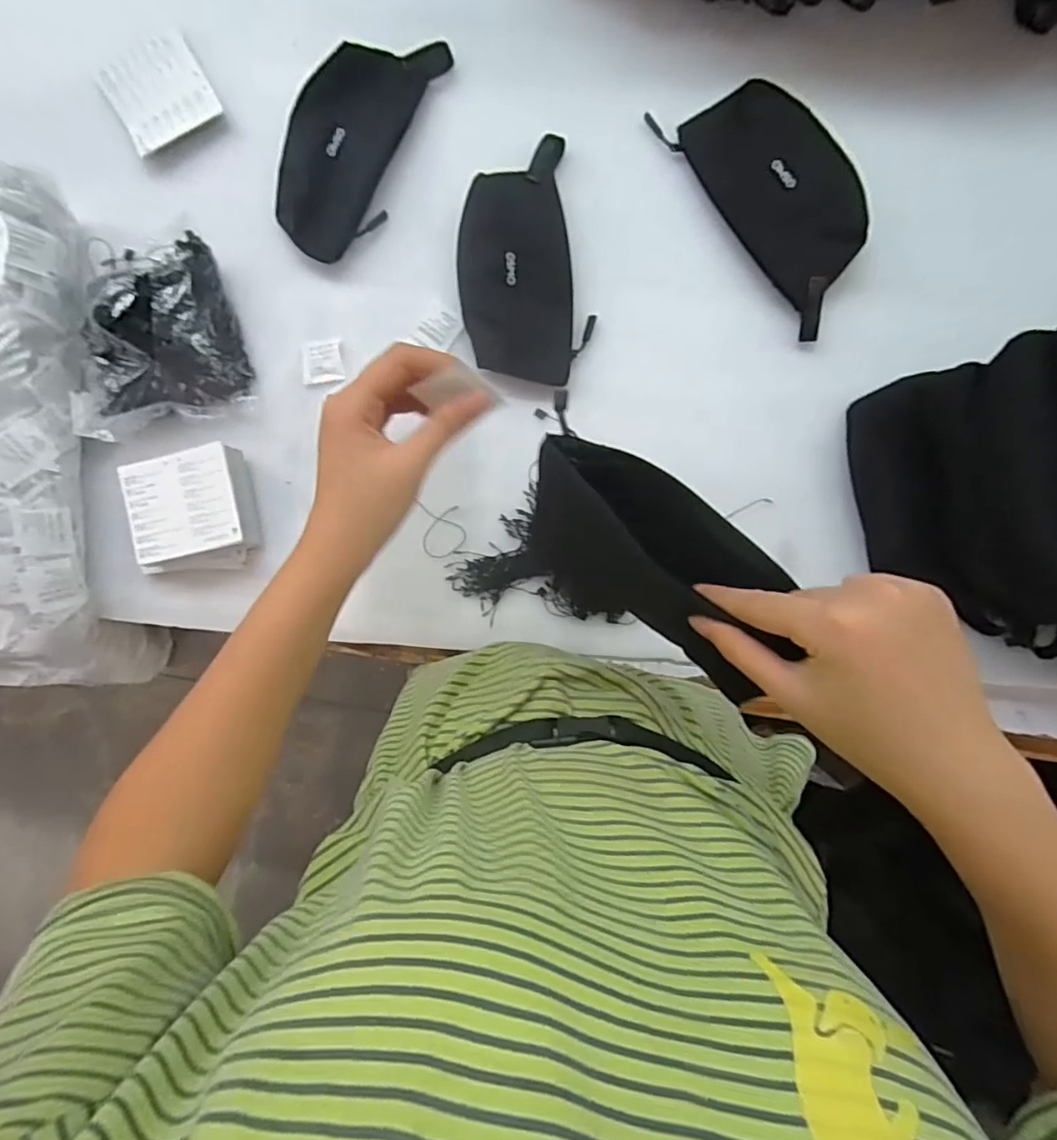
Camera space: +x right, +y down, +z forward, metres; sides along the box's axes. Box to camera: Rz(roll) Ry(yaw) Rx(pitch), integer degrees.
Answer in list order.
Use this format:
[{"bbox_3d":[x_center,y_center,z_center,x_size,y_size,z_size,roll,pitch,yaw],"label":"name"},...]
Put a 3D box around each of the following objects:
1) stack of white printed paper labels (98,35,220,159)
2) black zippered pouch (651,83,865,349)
[{"bbox_3d":[-0.349,-0.453,0.591,0.091,0.010,0.087,-33,86,3],"label":"stack of white printed paper labels"},{"bbox_3d":[0.216,-0.325,0.533,0.097,0.037,0.235,-33,86,3],"label":"black zippered pouch"}]

